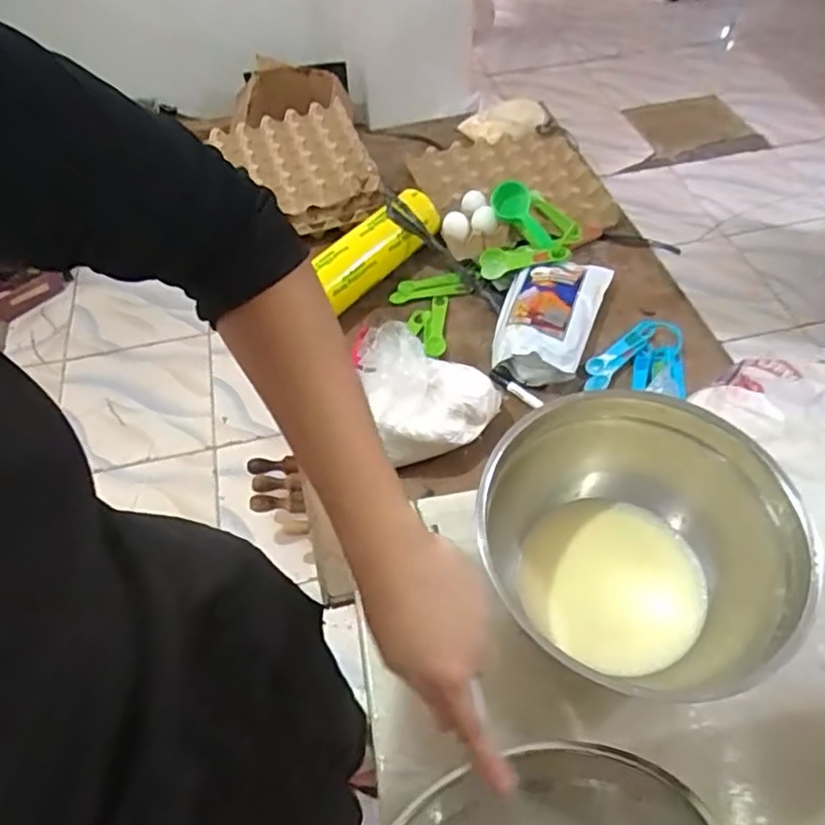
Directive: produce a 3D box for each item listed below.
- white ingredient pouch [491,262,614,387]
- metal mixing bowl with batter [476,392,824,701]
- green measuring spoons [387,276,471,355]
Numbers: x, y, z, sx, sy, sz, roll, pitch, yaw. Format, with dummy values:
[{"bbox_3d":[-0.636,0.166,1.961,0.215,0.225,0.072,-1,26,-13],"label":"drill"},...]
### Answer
[{"bbox_3d":[0.197,-0.146,0.918,0.127,0.047,0.239,18,57,15],"label":"white ingredient pouch"},{"bbox_3d":[0.193,0.119,0.557,0.219,0.141,0.242,-20,56,-11],"label":"metal mixing bowl with batter"},{"bbox_3d":[0.017,-0.158,0.974,0.109,0.018,0.150,15,56,13],"label":"green measuring spoons"}]

